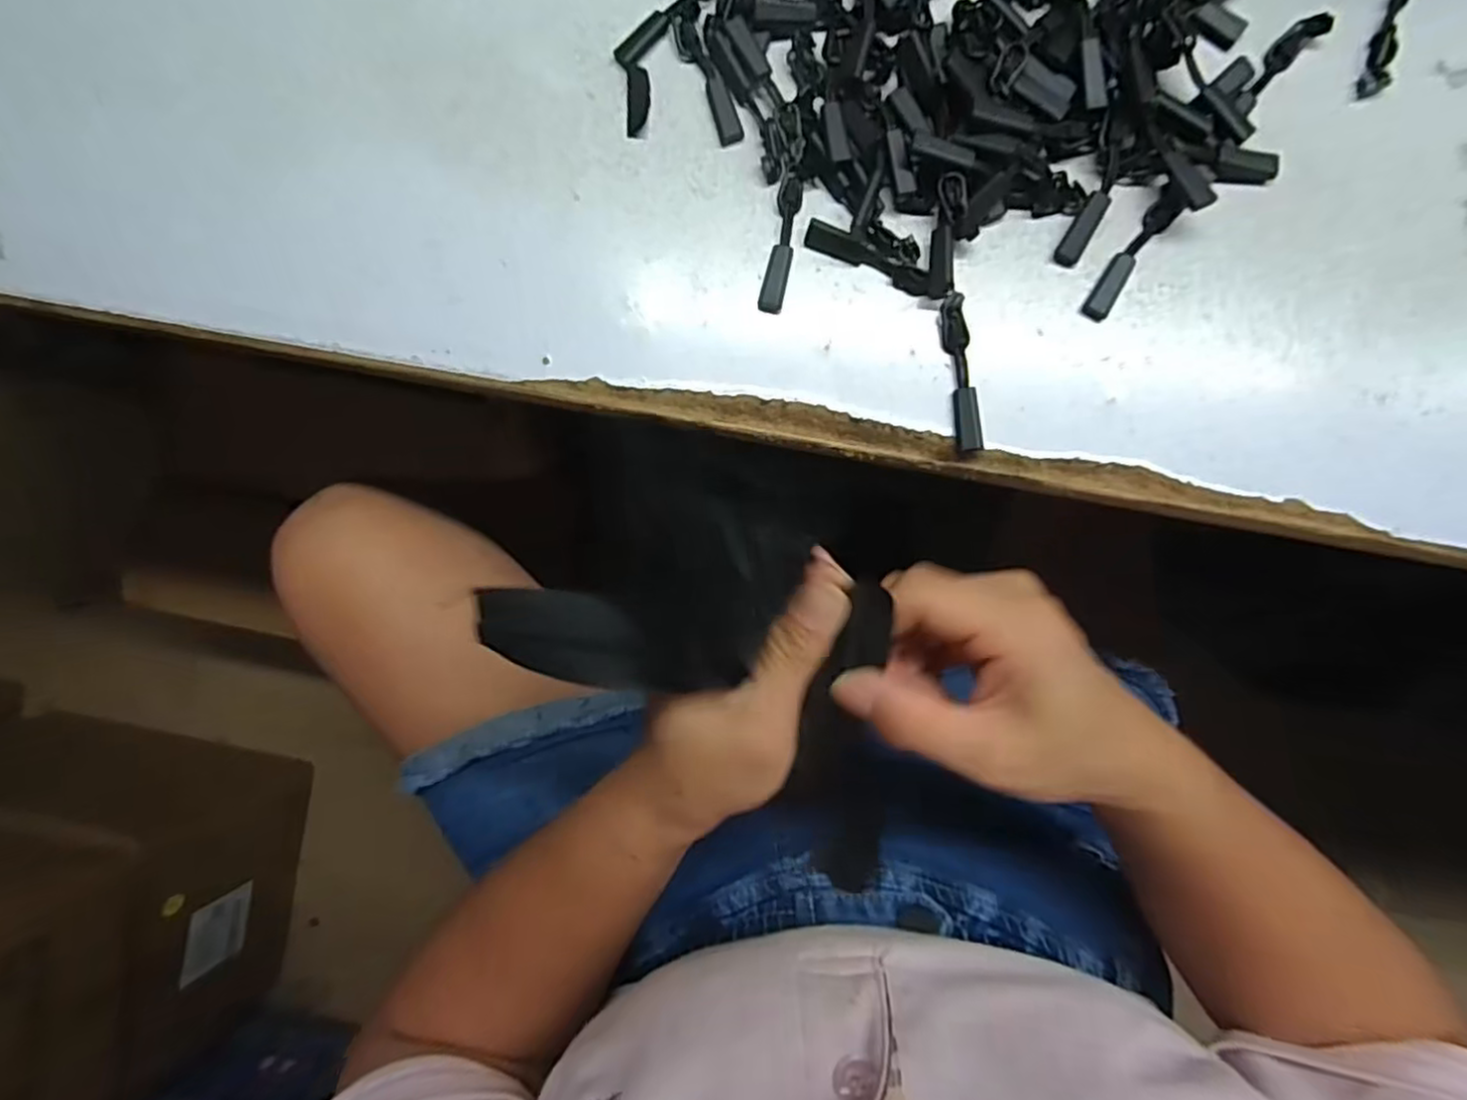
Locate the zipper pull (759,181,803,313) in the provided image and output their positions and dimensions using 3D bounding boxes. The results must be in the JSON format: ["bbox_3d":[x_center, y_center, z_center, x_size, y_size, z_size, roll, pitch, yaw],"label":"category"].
[{"bbox_3d":[0.018,-0.116,0.267,0.009,0.004,0.050,11,91,4],"label":"zipper pull"}]

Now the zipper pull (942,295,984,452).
[{"bbox_3d":[0.085,-0.066,0.262,0.009,0.005,0.058,-8,90,5],"label":"zipper pull"}]

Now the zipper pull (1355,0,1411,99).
[{"bbox_3d":[0.238,-0.191,0.249,0.010,0.004,0.057,20,92,4],"label":"zipper pull"}]

